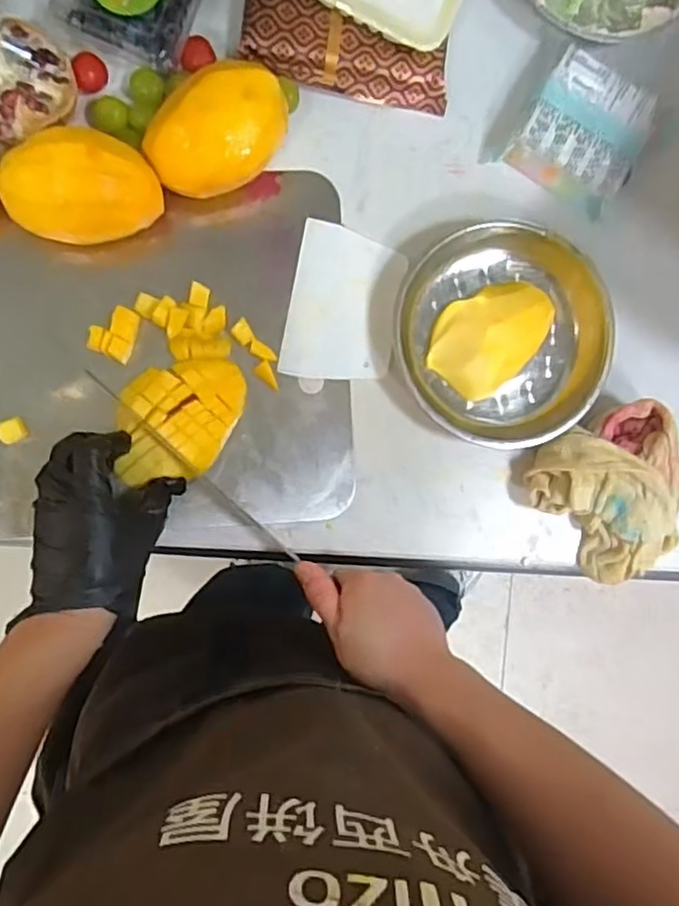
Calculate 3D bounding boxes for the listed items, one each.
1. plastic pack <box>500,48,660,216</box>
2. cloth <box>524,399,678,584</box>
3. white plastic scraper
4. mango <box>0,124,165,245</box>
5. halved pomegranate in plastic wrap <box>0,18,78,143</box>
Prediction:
[{"bbox_3d":[0.214,-0.278,0.569,0.103,0.032,0.108,30,88,-6],"label":"plastic pack"},{"bbox_3d":[0.240,0.040,0.563,0.133,0.051,0.146,-26,93,-5],"label":"cloth"},{"bbox_3d":[0.004,-0.126,0.560,0.090,0.006,0.128,10,90,-4],"label":"white plastic scraper"},{"bbox_3d":[-0.199,-0.205,0.512,0.116,0.071,0.074,-2,91,-6],"label":"mango"},{"bbox_3d":[-0.242,-0.277,0.504,0.081,0.060,0.073,-35,94,-5],"label":"halved pomegranate in plastic wrap"}]

